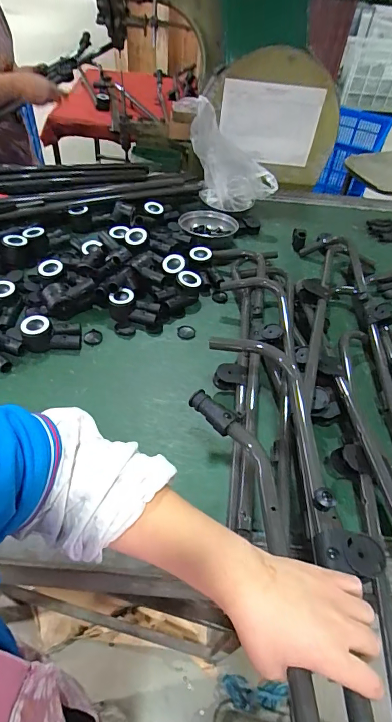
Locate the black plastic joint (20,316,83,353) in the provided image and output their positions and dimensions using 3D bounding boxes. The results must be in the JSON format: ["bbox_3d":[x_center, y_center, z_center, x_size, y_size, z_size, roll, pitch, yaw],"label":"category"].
[{"bbox_3d":[-0.264,-0.050,0.715,0.101,0.049,0.061,-4,50,-8],"label":"black plastic joint"}]

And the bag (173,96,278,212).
[{"bbox_3d":[0.064,-0.505,1.010,0.297,0.247,0.083,32,54,22],"label":"bag"}]

